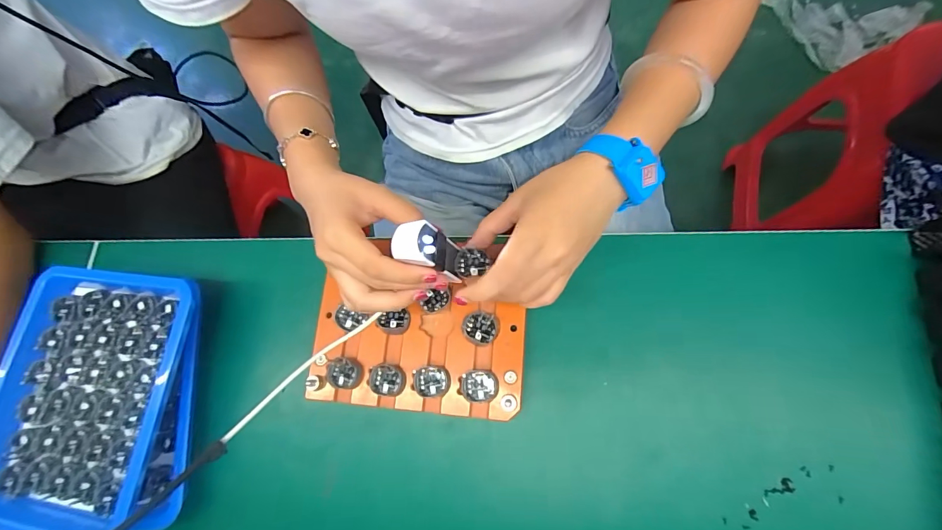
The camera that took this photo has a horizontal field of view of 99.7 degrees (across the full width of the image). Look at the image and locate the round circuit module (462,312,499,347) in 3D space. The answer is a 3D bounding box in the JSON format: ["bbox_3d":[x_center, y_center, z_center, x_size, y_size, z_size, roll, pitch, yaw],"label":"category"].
[{"bbox_3d":[0.008,0.055,0.339,0.030,0.010,0.028,-1,72,2],"label":"round circuit module"}]

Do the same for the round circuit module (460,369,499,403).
[{"bbox_3d":[0.007,0.099,0.326,0.030,0.009,0.026,0,72,2],"label":"round circuit module"}]

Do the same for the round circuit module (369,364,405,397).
[{"bbox_3d":[-0.072,0.098,0.338,0.030,0.007,0.026,1,72,3],"label":"round circuit module"}]

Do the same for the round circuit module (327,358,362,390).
[{"bbox_3d":[-0.111,0.094,0.344,0.030,0.012,0.026,-2,72,2],"label":"round circuit module"}]

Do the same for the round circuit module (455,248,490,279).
[{"bbox_3d":[0.000,-0.001,0.318,0.026,0.006,0.022,-14,72,-2],"label":"round circuit module"}]

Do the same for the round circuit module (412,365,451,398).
[{"bbox_3d":[-0.033,0.098,0.333,0.031,0.009,0.026,-1,72,2],"label":"round circuit module"}]

